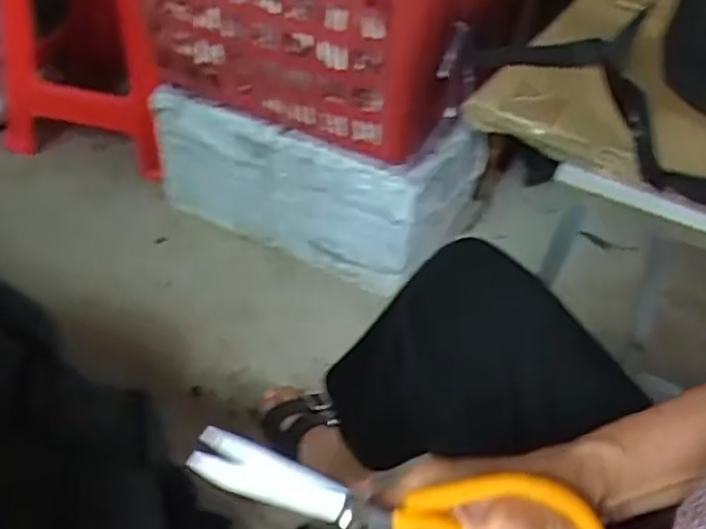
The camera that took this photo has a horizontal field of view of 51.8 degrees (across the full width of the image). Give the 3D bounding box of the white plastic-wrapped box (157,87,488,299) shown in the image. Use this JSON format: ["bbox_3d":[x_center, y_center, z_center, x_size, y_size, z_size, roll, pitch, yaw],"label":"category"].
[{"bbox_3d":[-0.052,-0.183,1.292,0.496,0.239,0.300,21,41,17],"label":"white plastic-wrapped box"}]

